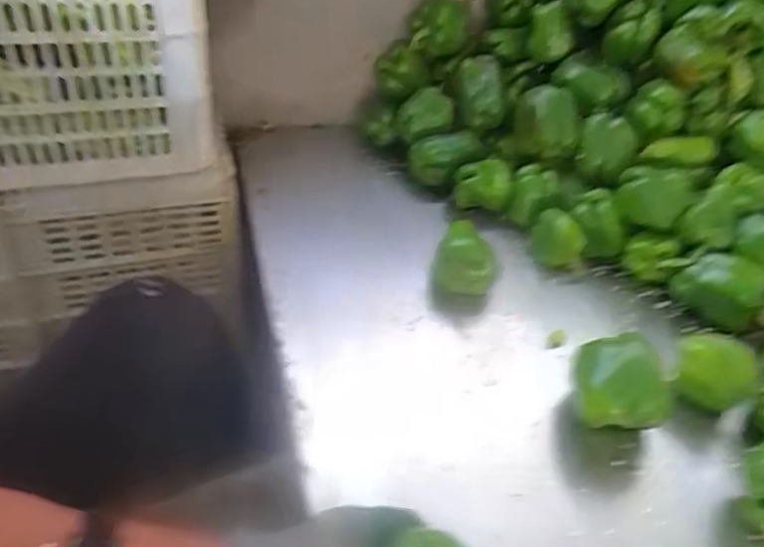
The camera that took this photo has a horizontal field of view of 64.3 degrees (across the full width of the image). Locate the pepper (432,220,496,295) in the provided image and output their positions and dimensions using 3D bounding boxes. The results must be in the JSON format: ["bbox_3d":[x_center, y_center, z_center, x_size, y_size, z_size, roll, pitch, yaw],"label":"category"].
[{"bbox_3d":[0.115,-0.026,0.810,0.083,0.079,0.092,12,40,7],"label":"pepper"}]

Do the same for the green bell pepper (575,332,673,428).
[{"bbox_3d":[0.253,0.126,0.657,0.097,0.089,0.083,15,41,10],"label":"green bell pepper"}]

